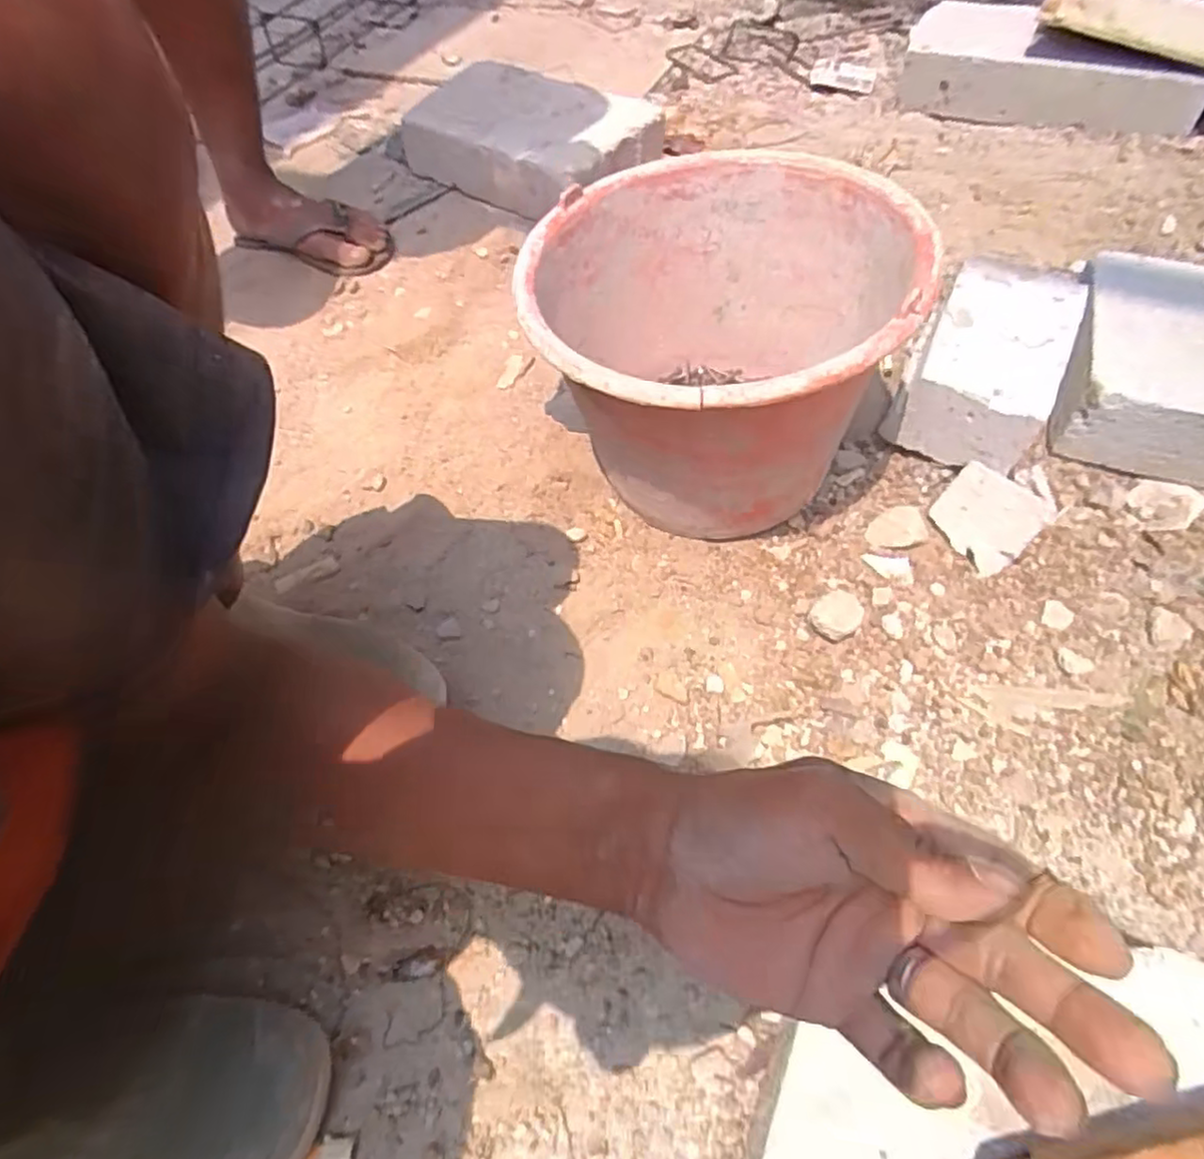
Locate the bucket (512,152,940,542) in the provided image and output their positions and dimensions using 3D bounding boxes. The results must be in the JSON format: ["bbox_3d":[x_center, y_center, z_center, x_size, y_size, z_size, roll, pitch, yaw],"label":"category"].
[{"bbox_3d":[0.086,-0.167,0.546,0.261,0.213,0.276,-2,59,3],"label":"bucket"}]

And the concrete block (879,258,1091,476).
[{"bbox_3d":[0.344,-0.194,0.608,0.113,0.084,0.202,25,64,18],"label":"concrete block"}]

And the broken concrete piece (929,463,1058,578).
[{"bbox_3d":[0.312,-0.051,0.552,0.075,0.011,0.070,44,107,24],"label":"broken concrete piece"}]

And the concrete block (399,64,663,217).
[{"bbox_3d":[-0.094,-0.586,0.925,0.376,0.098,0.199,31,65,22],"label":"concrete block"}]

